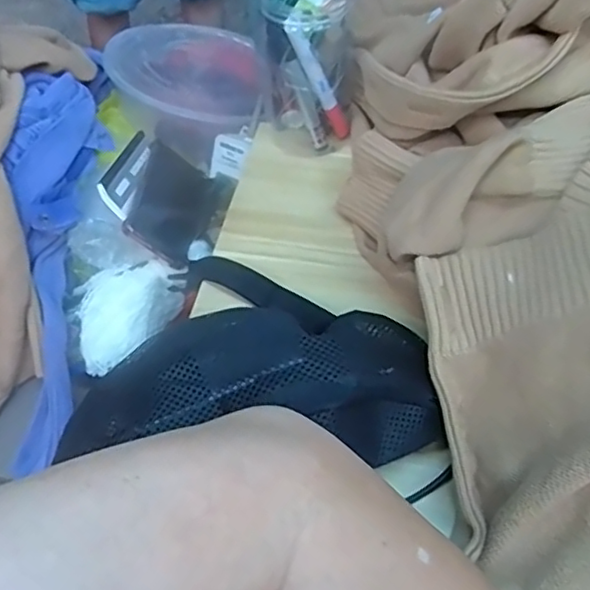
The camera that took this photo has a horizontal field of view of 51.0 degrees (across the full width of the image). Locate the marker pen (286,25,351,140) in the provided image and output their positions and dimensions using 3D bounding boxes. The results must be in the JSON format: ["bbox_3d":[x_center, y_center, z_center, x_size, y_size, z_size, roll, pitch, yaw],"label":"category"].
[{"bbox_3d":[0.024,-0.201,0.594,0.017,0.136,0.021,-32,57,7],"label":"marker pen"}]

